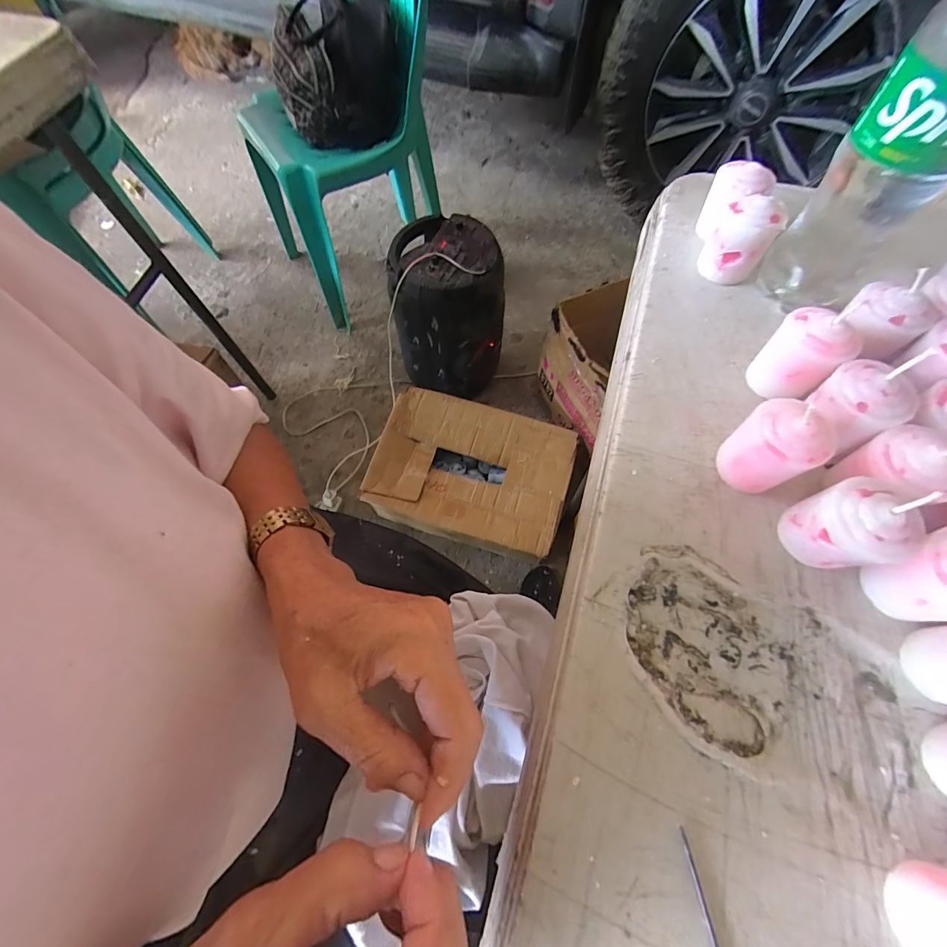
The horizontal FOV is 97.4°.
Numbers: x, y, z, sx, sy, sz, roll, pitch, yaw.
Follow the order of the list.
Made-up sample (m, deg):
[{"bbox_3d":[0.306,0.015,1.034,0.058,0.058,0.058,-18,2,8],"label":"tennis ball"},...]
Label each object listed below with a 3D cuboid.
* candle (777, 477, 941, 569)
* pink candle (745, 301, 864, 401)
[{"bbox_3d":[0.176,0.026,0.196,0.029,0.055,0.037,-19,66,-6],"label":"candle"},{"bbox_3d":[0.183,-0.064,0.236,0.031,0.052,0.037,-36,69,-13],"label":"pink candle"}]

